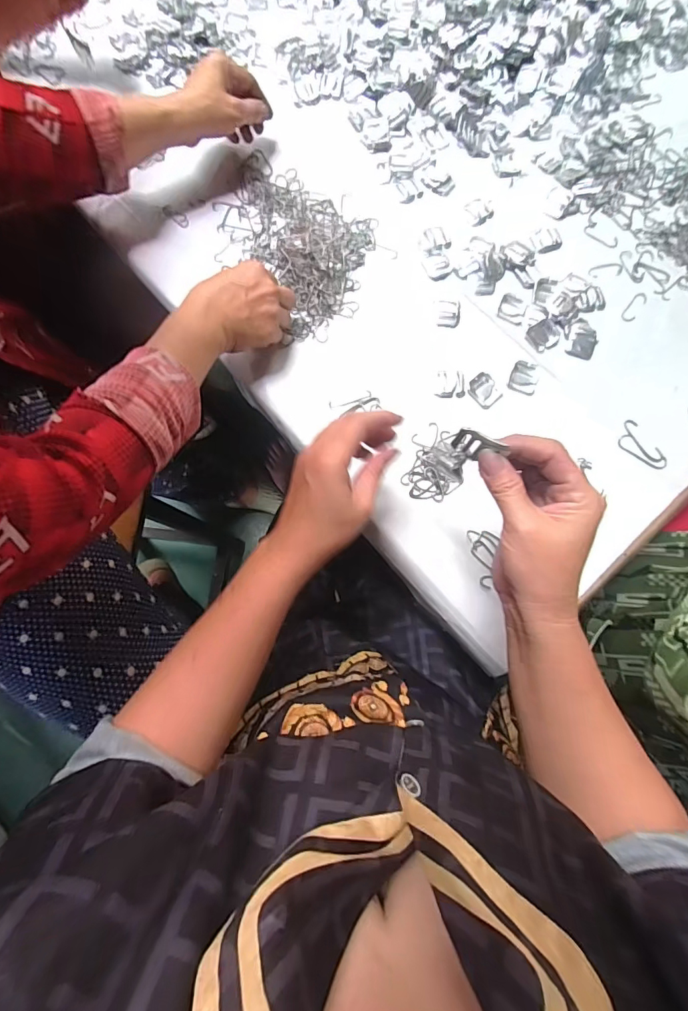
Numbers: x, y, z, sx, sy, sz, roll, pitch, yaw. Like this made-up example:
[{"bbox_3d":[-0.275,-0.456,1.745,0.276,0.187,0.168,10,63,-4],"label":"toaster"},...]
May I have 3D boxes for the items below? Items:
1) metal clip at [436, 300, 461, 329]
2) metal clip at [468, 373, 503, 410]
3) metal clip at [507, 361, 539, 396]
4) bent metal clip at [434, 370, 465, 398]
[{"bbox_3d":[0.118,-0.216,0.492,0.027,0.004,0.034,4,75,0],"label":"metal clip"},{"bbox_3d":[0.150,-0.123,0.467,0.030,0.005,0.034,-38,79,-10],"label":"metal clip"},{"bbox_3d":[0.194,-0.138,0.469,0.029,0.006,0.035,22,76,4],"label":"metal clip"},{"bbox_3d":[0.114,-0.130,0.469,0.030,0.004,0.030,1,75,-1],"label":"bent metal clip"}]

